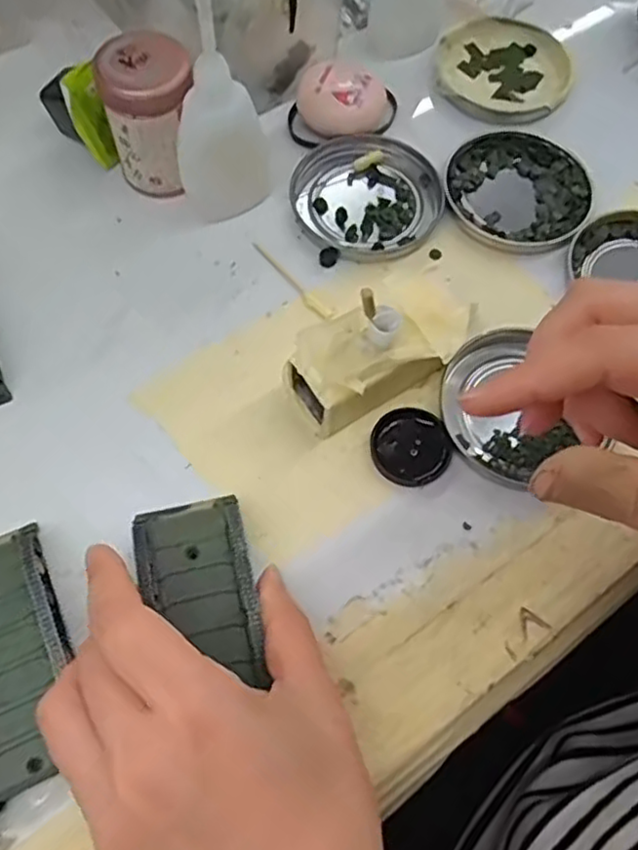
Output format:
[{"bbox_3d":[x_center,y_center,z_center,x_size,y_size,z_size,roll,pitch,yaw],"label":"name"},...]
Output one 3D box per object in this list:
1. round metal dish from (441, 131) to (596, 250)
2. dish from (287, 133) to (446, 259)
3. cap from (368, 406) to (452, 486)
[{"bbox_3d":[0.106,-0.127,0.368,0.075,0.009,0.077,1,66,-2],"label":"round metal dish"},{"bbox_3d":[0.026,-0.124,0.364,0.076,0.008,0.077,1,66,-2],"label":"dish"},{"bbox_3d":[0.041,0.010,0.305,0.035,0.007,0.034,1,66,-2],"label":"cap"}]

